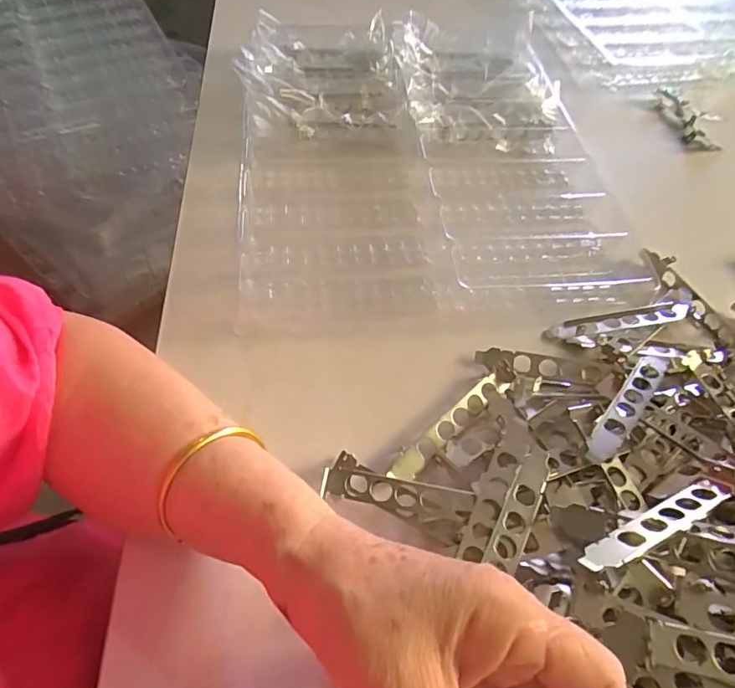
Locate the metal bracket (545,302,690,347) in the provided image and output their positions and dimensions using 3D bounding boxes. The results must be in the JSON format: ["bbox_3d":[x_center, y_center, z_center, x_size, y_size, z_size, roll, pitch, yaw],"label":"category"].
[{"bbox_3d":[0.199,-0.019,0.408,0.108,0.012,0.025,-10,56,-10],"label":"metal bracket"}]

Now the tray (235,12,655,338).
[{"bbox_3d":[0.048,-0.196,0.505,0.346,0.046,0.403,-5,56,-6],"label":"tray"}]

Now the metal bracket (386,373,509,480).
[{"bbox_3d":[0.058,0.057,0.355,0.112,0.009,0.019,-35,64,-24],"label":"metal bracket"}]

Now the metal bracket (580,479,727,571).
[{"bbox_3d":[0.156,0.097,0.278,0.113,0.007,0.018,-14,21,-26],"label":"metal bracket"}]

